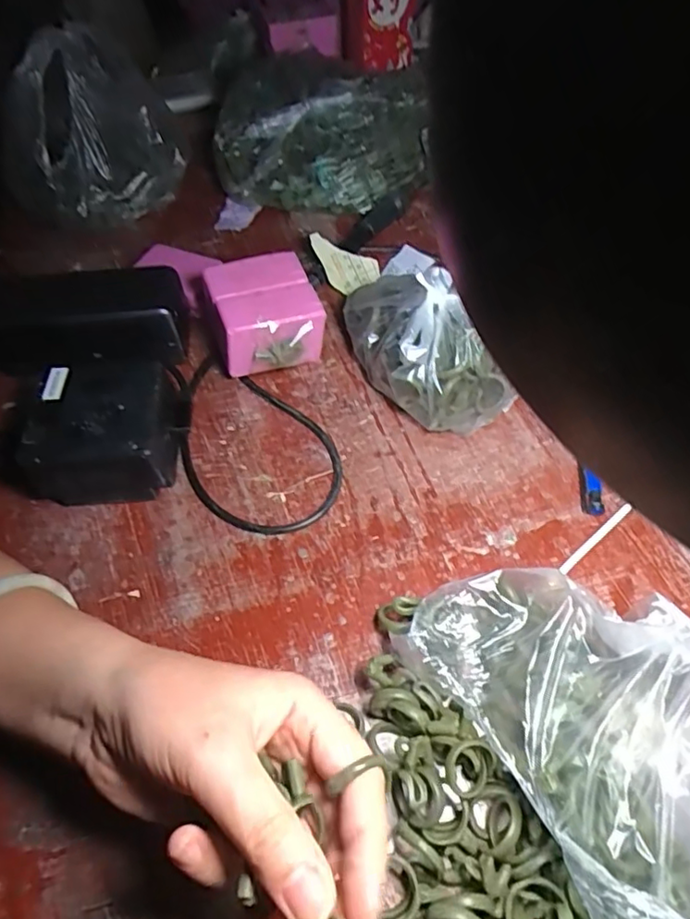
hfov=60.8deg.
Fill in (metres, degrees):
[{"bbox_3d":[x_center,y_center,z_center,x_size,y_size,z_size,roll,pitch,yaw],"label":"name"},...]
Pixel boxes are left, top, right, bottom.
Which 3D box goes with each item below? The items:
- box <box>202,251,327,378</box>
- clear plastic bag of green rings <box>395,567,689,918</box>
[{"bbox_3d":[-0.054,-0.098,0.413,0.067,0.061,0.065,-16,57,-8],"label":"box"},{"bbox_3d":[0.113,0.118,0.261,0.103,0.065,0.164,-28,59,-16],"label":"clear plastic bag of green rings"}]

